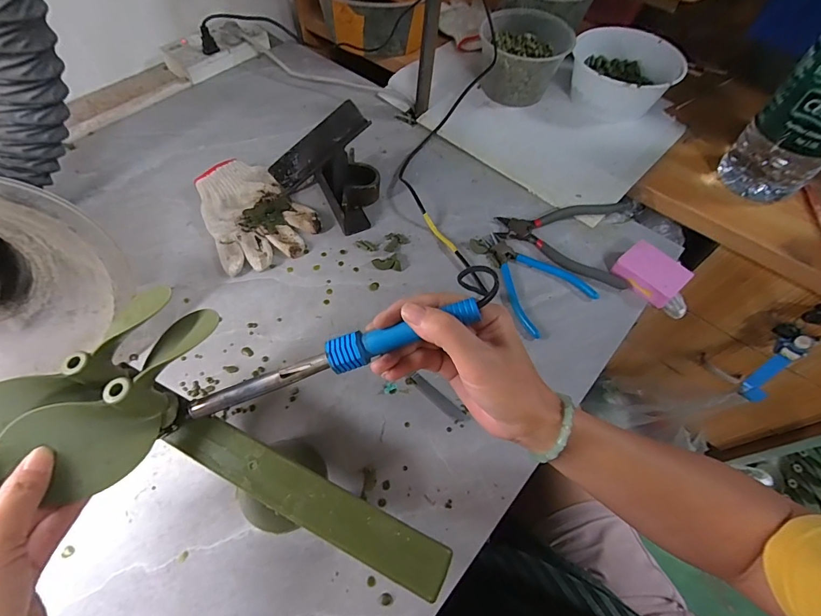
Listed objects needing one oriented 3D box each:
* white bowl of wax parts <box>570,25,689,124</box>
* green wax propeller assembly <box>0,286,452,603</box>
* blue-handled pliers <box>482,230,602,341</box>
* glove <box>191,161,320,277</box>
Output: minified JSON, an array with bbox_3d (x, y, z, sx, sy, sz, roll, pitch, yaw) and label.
[{"bbox_3d":[0.346,-0.385,0.684,0.169,0.077,0.176,0,58,-1],"label":"white bowl of wax parts"},{"bbox_3d":[-0.123,0.104,0.295,0.321,0.049,0.140,27,61,3],"label":"green wax propeller assembly"},{"bbox_3d":[0.154,-0.044,0.505,0.104,0.008,0.153,-20,61,-13],"label":"blue-handled pliers"},{"bbox_3d":[-0.209,-0.132,0.547,0.127,0.027,0.182,-26,62,-16],"label":"glove"}]

